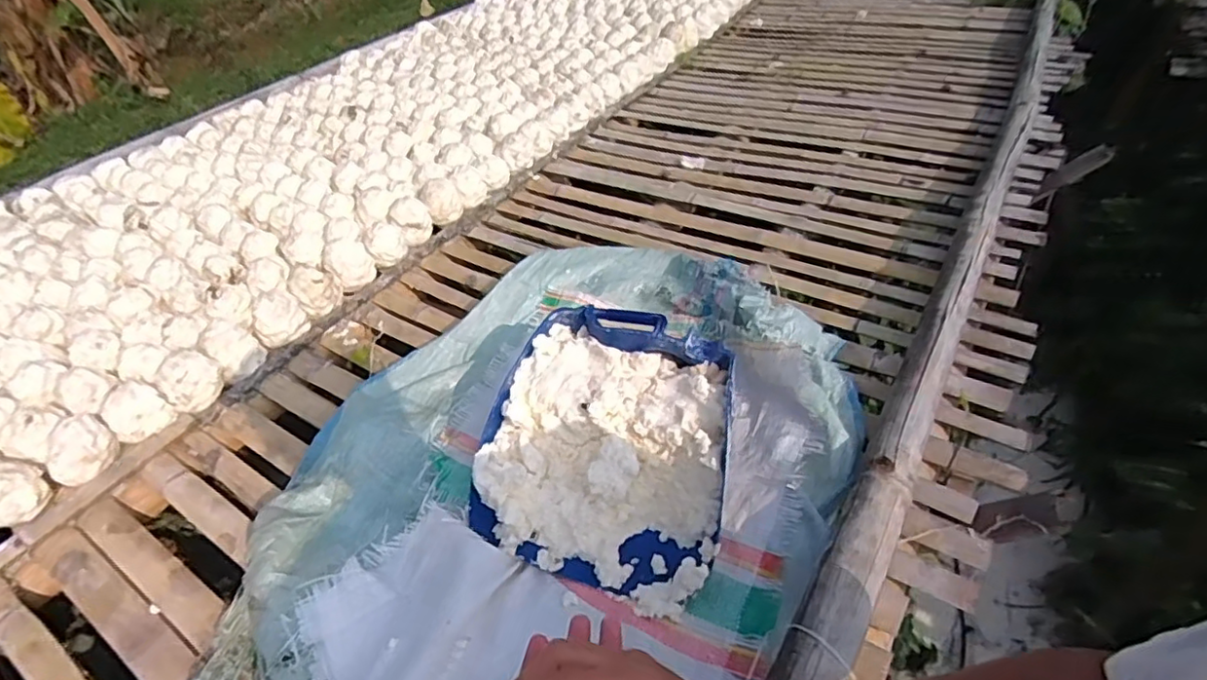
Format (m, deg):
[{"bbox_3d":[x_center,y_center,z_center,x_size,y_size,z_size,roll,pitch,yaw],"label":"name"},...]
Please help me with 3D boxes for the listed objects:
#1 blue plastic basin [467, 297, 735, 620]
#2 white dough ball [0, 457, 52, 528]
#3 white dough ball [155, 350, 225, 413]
[{"bbox_3d":[0.013,0.124,0.776,0.335,0.097,0.335,15,68,16],"label":"blue plastic basin"},{"bbox_3d":[-0.831,0.210,0.849,0.078,0.079,0.084,-2,44,2],"label":"white dough ball"},{"bbox_3d":[-0.664,0.070,0.989,0.076,0.088,0.086,29,53,30],"label":"white dough ball"}]

